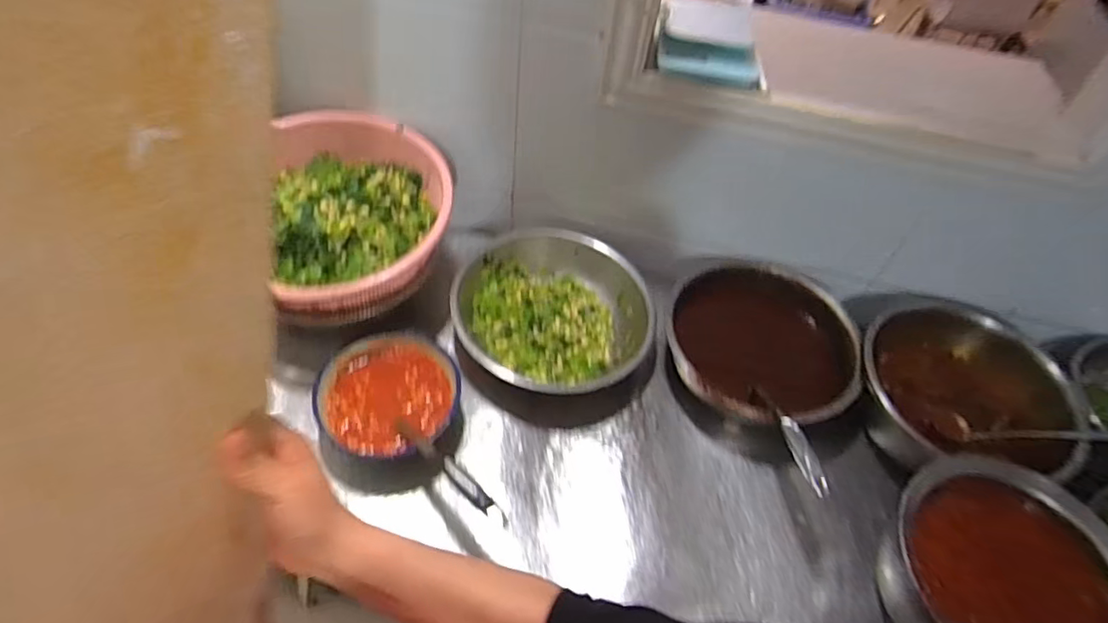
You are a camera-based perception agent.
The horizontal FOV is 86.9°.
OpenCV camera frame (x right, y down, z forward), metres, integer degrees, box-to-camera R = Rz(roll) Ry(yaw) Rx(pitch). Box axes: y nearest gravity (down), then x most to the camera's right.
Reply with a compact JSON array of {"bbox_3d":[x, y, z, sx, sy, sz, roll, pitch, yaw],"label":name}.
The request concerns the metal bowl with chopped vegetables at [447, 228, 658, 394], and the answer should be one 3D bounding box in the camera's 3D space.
[{"bbox_3d":[-0.004,0.006,0.896,0.284,0.093,0.292,2,52,-3],"label":"metal bowl with chopped vegetables"}]

